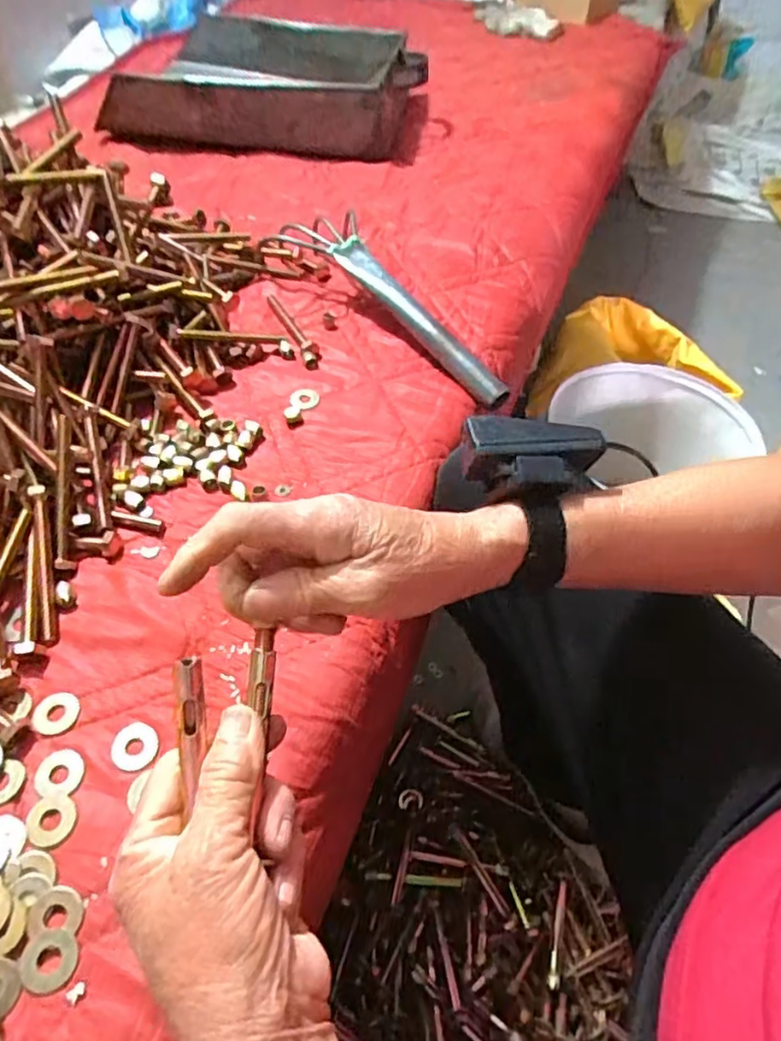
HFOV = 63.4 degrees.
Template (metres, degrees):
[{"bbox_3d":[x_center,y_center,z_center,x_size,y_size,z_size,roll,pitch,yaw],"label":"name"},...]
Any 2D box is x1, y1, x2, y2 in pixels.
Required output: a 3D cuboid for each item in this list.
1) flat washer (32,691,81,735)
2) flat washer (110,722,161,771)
[{"bbox_3d":[-0.190,0.109,0.360,0.023,0.004,0.025,1,50,-2],"label":"flat washer"},{"bbox_3d":[-0.143,0.125,0.351,0.025,0.004,0.025,1,50,-2],"label":"flat washer"}]

